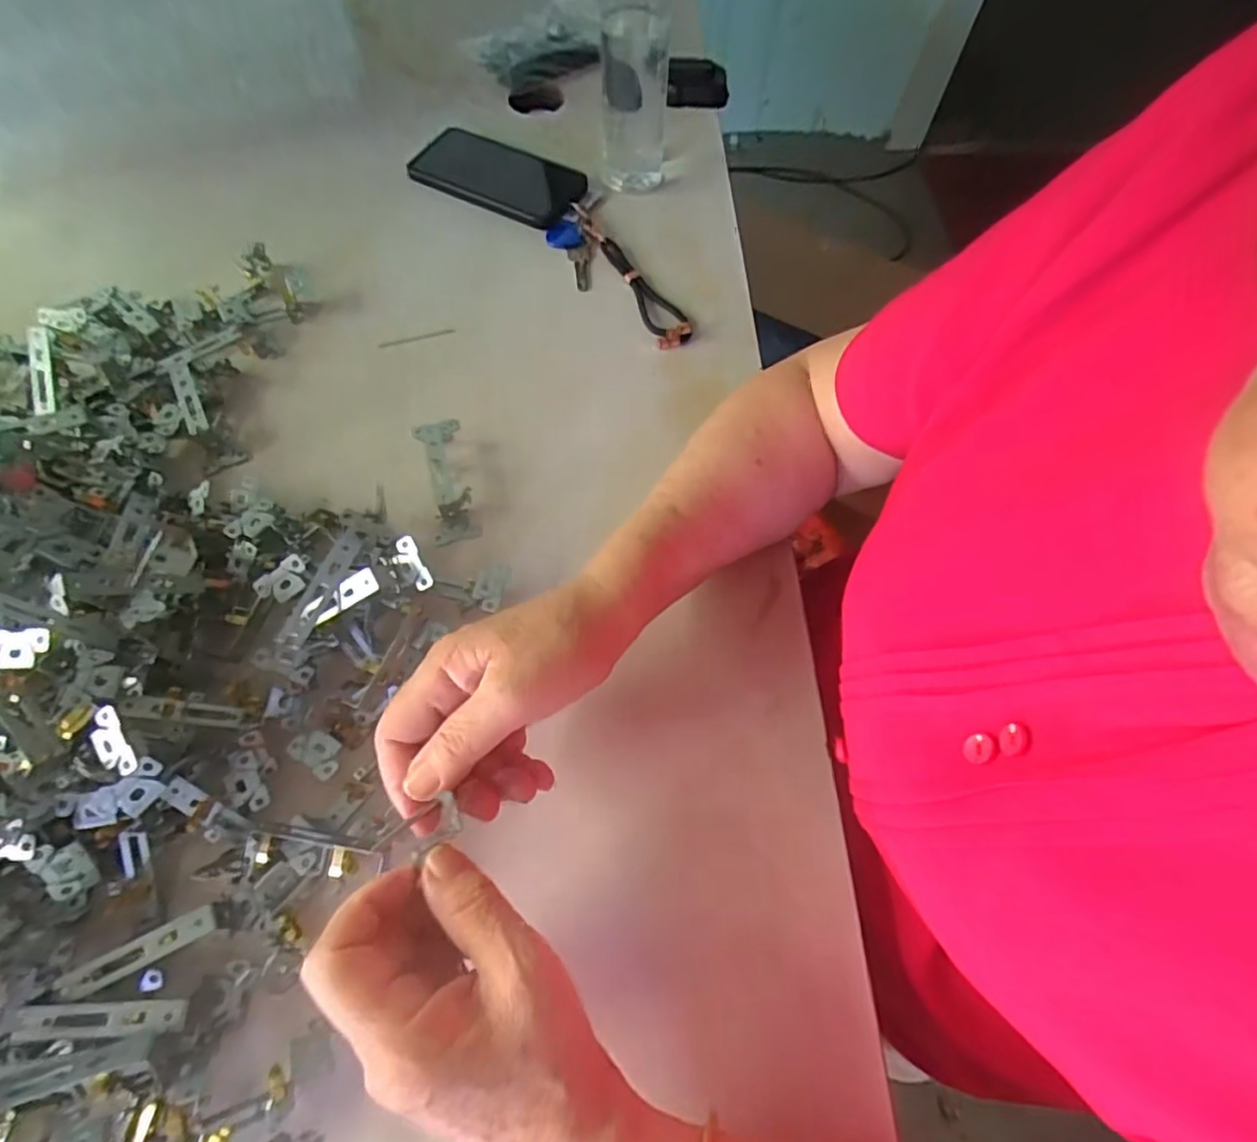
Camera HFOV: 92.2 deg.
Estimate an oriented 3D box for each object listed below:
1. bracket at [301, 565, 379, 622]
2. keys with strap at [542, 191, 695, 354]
[{"bbox_3d":[-0.167,0.016,0.351,0.052,0.005,0.014,-28,92,14],"label":"bracket"},{"bbox_3d":[-0.013,-0.266,0.531,0.067,0.023,0.200,-24,68,-12],"label":"keys with strap"}]

